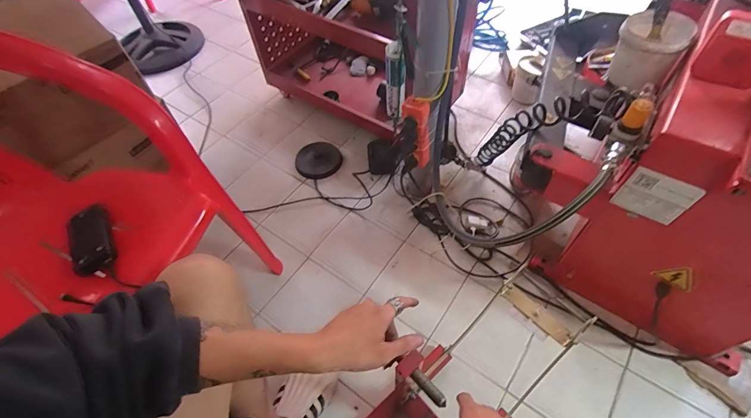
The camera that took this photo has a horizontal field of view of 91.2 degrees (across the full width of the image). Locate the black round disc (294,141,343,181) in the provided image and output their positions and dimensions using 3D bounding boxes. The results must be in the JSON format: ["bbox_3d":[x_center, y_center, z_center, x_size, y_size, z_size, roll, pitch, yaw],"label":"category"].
[{"bbox_3d":[-0.195,-0.167,1.263,0.147,0.027,0.139,-1,53,2],"label":"black round disc"}]

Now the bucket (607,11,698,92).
[{"bbox_3d":[0.572,-0.334,0.779,0.123,0.102,0.136,33,64,24],"label":"bucket"}]

